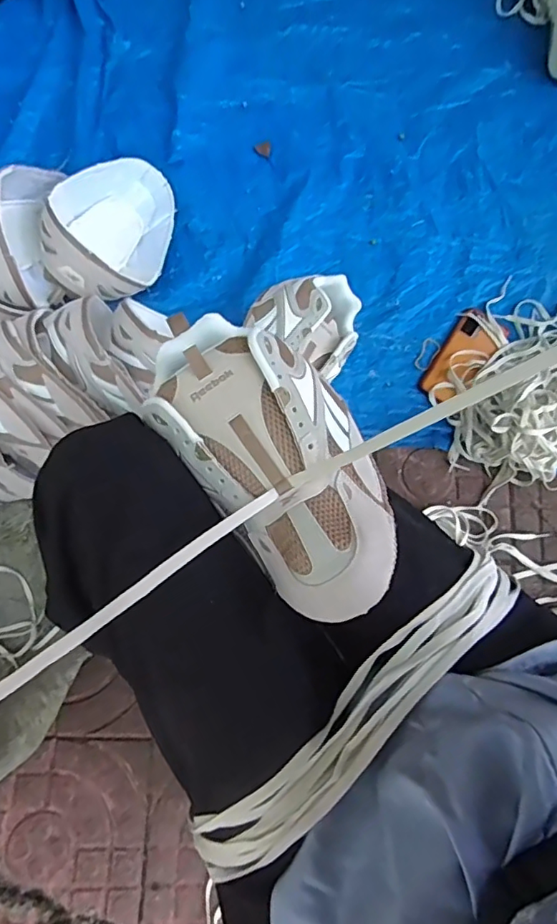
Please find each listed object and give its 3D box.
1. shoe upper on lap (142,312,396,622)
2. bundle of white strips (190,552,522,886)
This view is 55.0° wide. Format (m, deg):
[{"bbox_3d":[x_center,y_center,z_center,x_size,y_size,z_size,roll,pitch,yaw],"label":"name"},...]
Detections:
[{"bbox_3d":[-0.001,-0.010,0.384,0.122,0.047,0.245,-32,78,-8],"label":"shoe upper on lap"},{"bbox_3d":[0.063,0.174,0.379,0.295,0.034,0.045,-40,82,-9],"label":"bundle of white strips"}]

